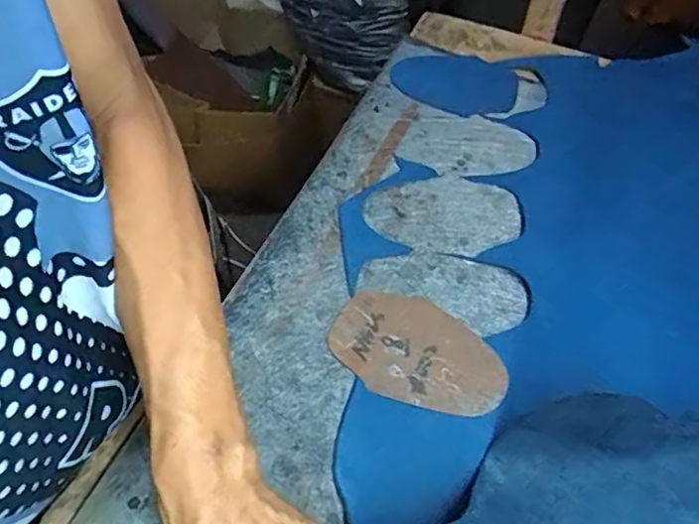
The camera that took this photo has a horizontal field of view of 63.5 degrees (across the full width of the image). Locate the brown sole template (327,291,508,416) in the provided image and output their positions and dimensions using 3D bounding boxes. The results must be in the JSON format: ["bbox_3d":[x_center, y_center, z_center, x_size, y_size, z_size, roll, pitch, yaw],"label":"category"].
[{"bbox_3d":[0.054,0.070,0.445,0.138,0.005,0.084,27,60,21],"label":"brown sole template"}]

